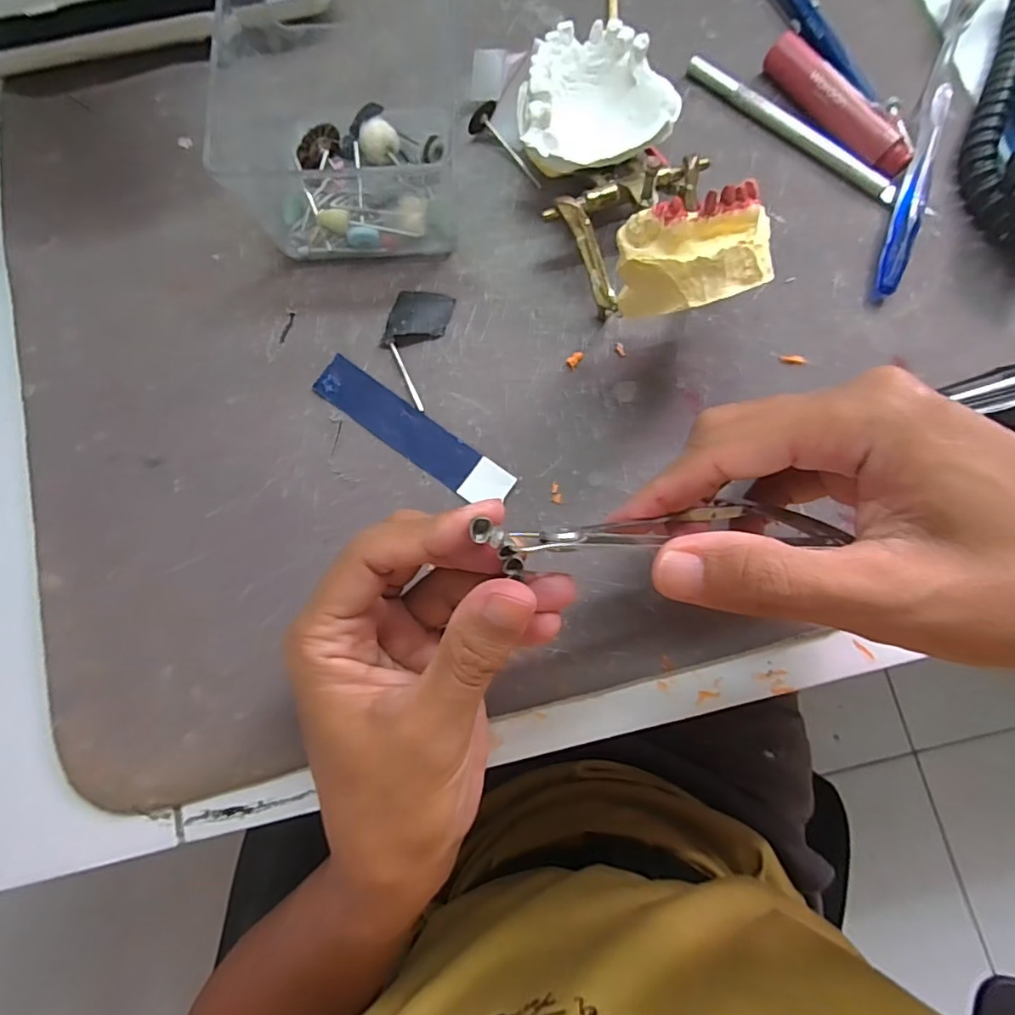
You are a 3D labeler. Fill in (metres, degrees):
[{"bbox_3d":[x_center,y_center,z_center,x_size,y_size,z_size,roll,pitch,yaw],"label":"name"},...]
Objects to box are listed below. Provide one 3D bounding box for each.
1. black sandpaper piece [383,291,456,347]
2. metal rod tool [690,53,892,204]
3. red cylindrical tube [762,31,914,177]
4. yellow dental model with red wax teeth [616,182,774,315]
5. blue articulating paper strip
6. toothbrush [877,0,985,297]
[{"bbox_3d":[-0.042,-0.089,0.261,0.027,0.008,0.030,14,81,4],"label":"black sandpaper piece"},{"bbox_3d":[0.139,-0.187,0.273,0.119,0.011,0.007,39,84,7],"label":"metal rod tool"},{"bbox_3d":[0.159,-0.194,0.269,0.016,0.019,0.088,-39,82,-5],"label":"red cylindrical tube"},{"bbox_3d":[0.065,-0.087,0.194,0.048,0.027,0.033,-6,80,1],"label":"yellow dental model with red wax teeth"},{"bbox_3d":[-0.043,-0.034,0.252,0.101,0.004,0.021,36,83,7],"label":"blue articulating paper strip"},{"bbox_3d":[0.203,-0.185,0.265,0.013,0.021,0.182,20,81,5],"label":"toothbrush"}]

